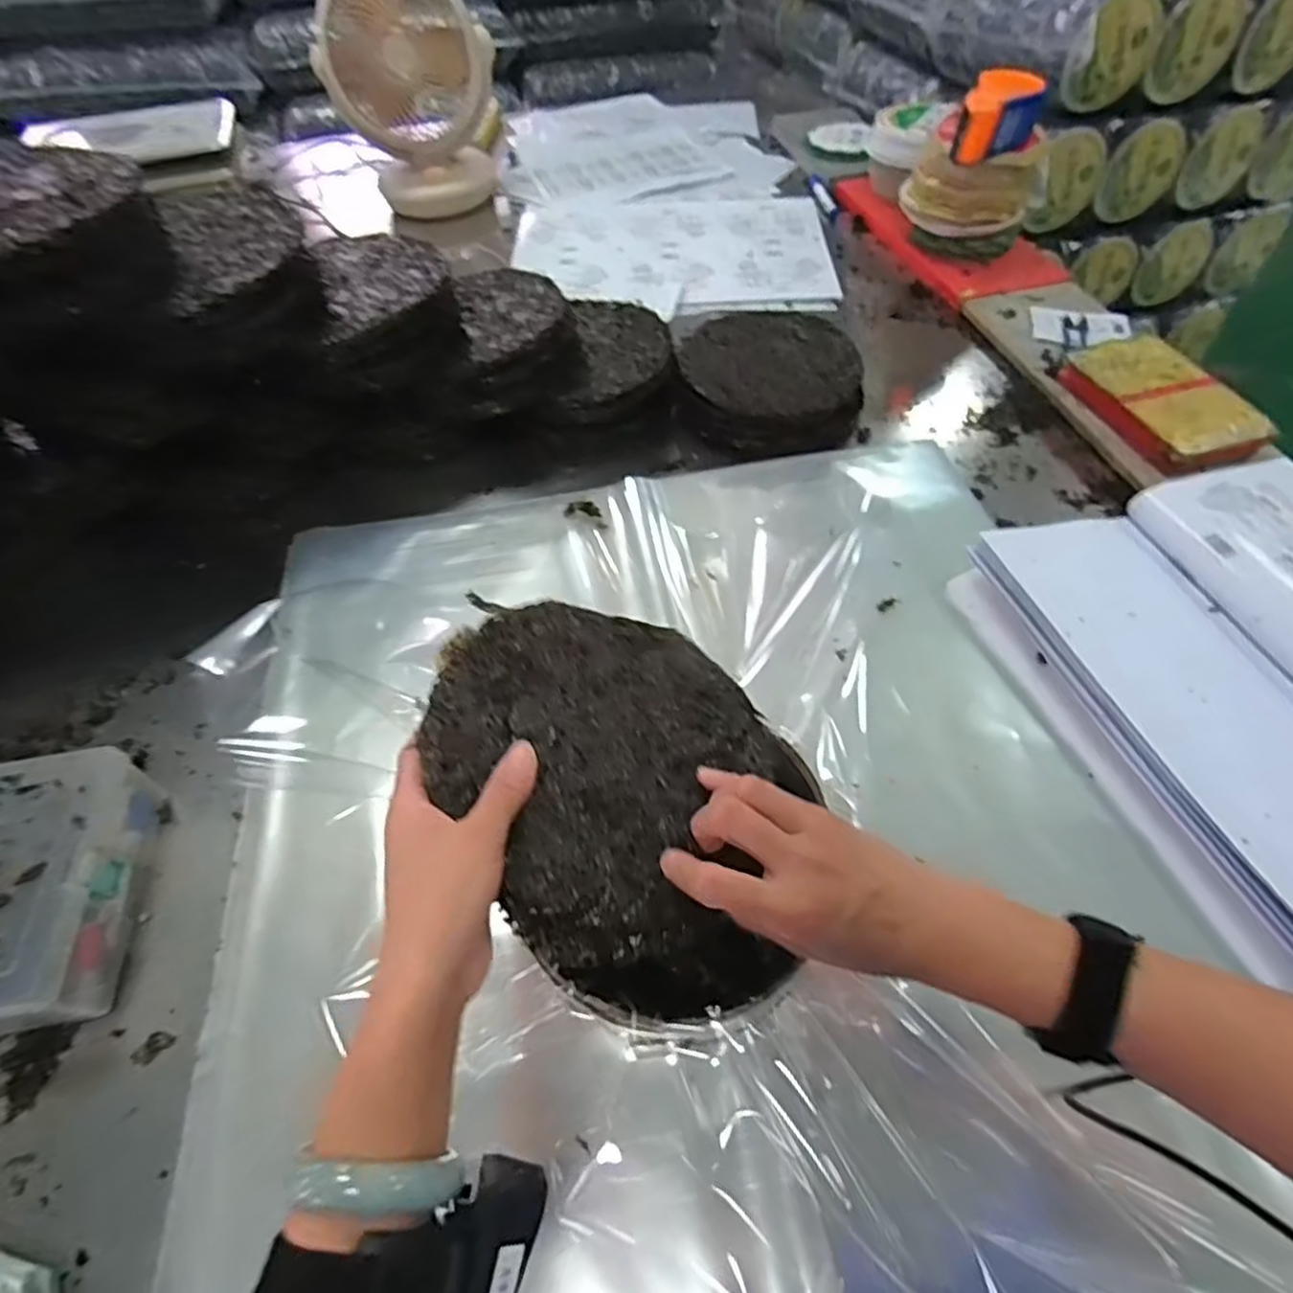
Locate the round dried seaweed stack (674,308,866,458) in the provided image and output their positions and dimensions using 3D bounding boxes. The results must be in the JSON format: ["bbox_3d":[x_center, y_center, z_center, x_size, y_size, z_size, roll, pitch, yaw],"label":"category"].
[{"bbox_3d":[0.145,-0.315,0.812,0.206,0.059,0.208,-2,54,2],"label":"round dried seaweed stack"}]

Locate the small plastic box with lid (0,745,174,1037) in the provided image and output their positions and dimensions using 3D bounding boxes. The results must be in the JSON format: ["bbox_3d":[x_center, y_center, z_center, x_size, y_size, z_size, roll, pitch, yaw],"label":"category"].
[{"bbox_3d":[-0.441,0.174,0.484,0.125,0.079,0.177,-9,55,-3],"label":"small plastic box with lid"}]

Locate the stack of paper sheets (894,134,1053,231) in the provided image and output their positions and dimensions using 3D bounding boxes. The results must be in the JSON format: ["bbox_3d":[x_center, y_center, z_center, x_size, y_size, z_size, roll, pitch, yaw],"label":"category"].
[{"bbox_3d":[0.445,-0.629,0.927,0.152,0.104,0.129,-6,54,-1],"label":"stack of paper sheets"}]

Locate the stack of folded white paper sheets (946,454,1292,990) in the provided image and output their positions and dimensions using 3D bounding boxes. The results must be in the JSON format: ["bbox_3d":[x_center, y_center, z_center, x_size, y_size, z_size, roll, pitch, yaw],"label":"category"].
[{"bbox_3d":[0.537,0.063,0.545,0.355,0.070,0.492,-16,55,-8],"label":"stack of folded white paper sheets"}]

